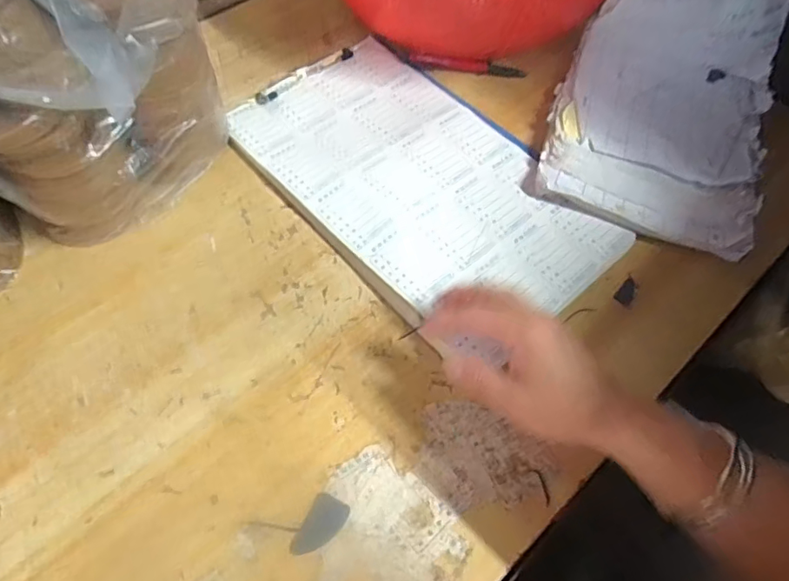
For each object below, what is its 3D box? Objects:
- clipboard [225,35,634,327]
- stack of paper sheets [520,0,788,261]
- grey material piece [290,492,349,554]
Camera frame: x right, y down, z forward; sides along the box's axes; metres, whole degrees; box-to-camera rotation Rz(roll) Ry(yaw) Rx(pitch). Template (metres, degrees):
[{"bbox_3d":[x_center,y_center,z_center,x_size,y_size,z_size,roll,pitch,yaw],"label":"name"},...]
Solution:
[{"bbox_3d":[0.023,-0.107,0.470,0.207,0.016,0.341,-38,68,-20],"label":"clipboard"},{"bbox_3d":[0.260,-0.199,0.452,0.196,0.134,0.279,20,62,10],"label":"stack of paper sheets"},{"bbox_3d":[-0.047,0.153,0.332,0.024,0.004,0.039,24,63,12],"label":"grey material piece"}]

